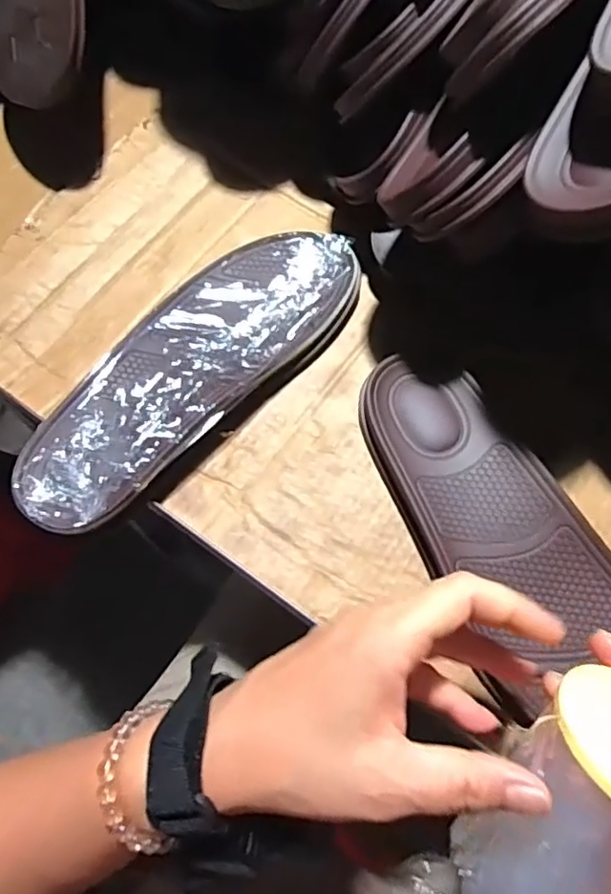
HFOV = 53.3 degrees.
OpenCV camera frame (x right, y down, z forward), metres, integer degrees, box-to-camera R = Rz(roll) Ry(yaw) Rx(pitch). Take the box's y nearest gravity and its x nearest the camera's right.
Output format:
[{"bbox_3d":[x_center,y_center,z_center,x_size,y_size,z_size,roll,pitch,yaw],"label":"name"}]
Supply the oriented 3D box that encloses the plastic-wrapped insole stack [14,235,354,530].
[{"bbox_3d":[-0.077,-0.060,0.407,0.103,0.037,0.266,42,74,14],"label":"plastic-wrapped insole stack"}]

